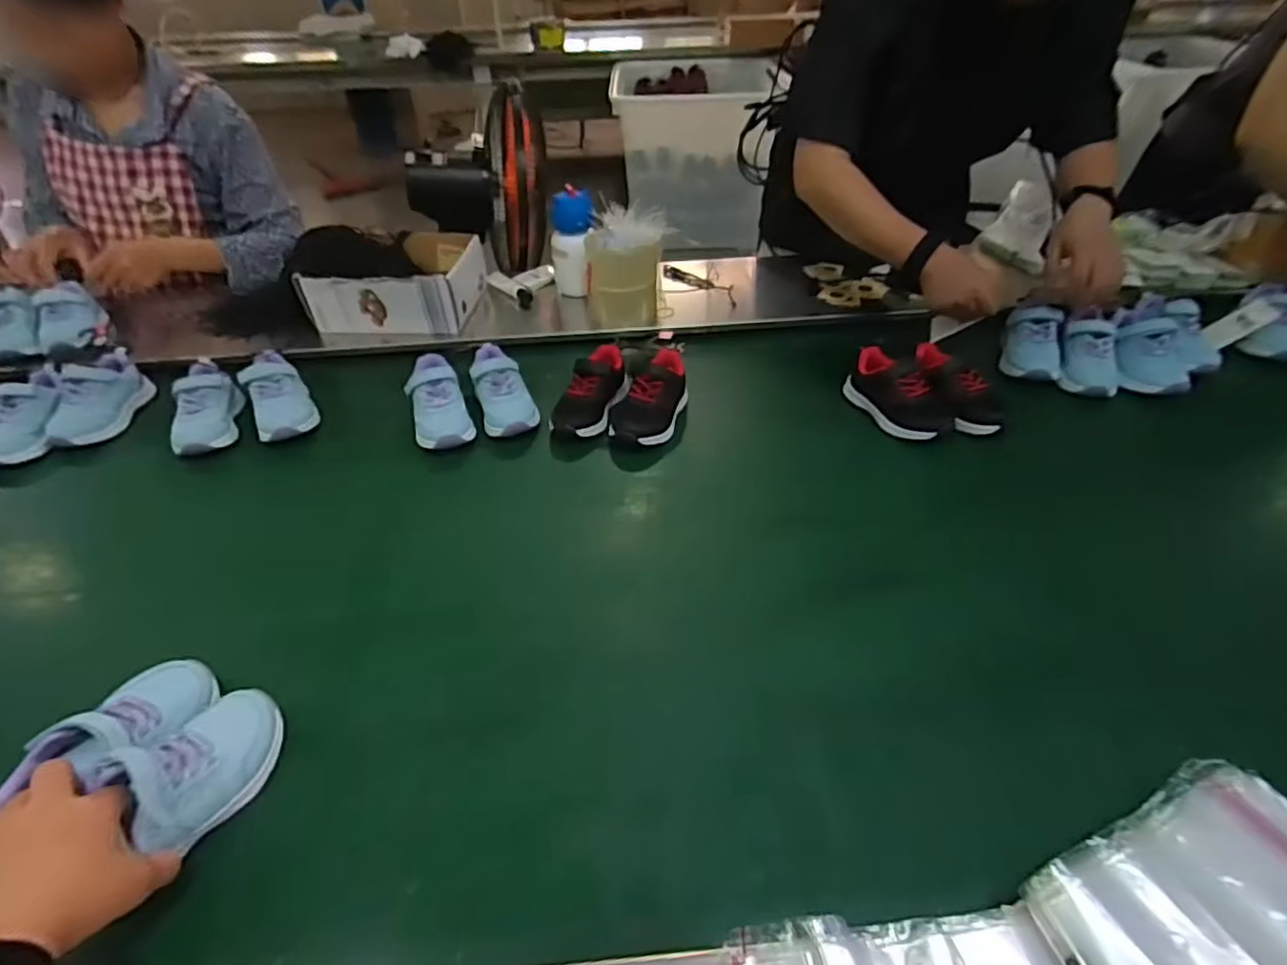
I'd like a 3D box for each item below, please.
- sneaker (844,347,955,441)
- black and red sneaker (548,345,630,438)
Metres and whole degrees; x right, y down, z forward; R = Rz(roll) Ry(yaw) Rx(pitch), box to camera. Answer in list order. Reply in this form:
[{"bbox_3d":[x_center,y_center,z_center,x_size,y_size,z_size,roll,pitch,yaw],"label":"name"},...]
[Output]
[{"bbox_3d":[0.313,-0.106,0.795,0.066,0.066,0.144,-21,43,-22],"label":"sneaker"},{"bbox_3d":[-0.059,-0.114,0.819,0.066,0.066,0.151,11,41,15],"label":"black and red sneaker"}]

